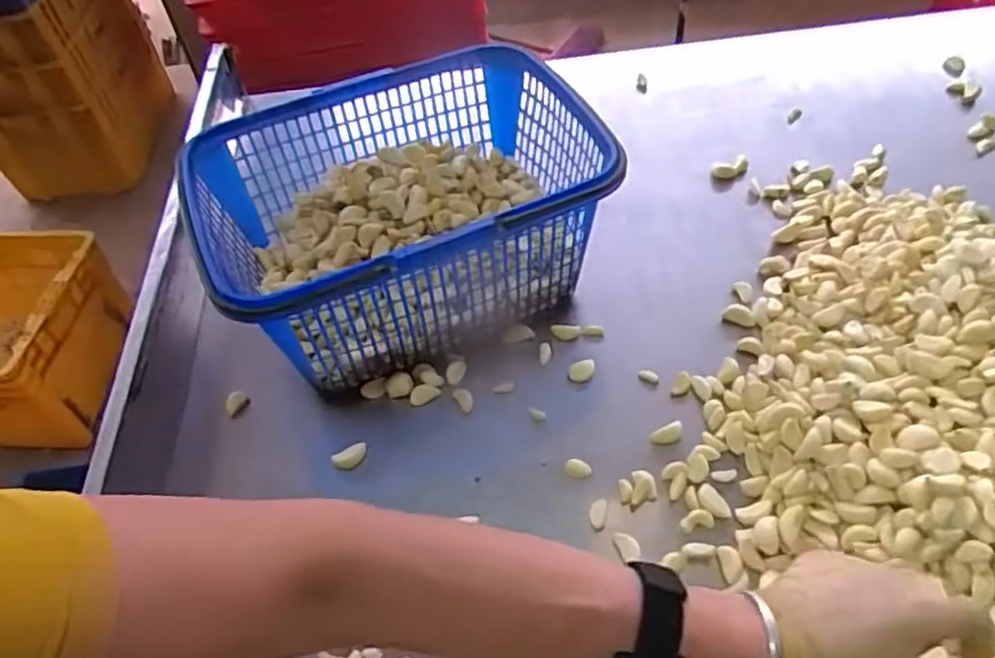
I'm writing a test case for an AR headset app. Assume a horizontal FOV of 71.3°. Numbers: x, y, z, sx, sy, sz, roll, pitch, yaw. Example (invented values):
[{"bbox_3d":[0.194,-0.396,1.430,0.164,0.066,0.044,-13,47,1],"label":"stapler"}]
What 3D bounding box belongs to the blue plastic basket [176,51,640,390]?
[{"bbox_3d":[-0.071,-0.098,0.626,0.323,0.169,0.243,-22,54,-13],"label":"blue plastic basket"}]

